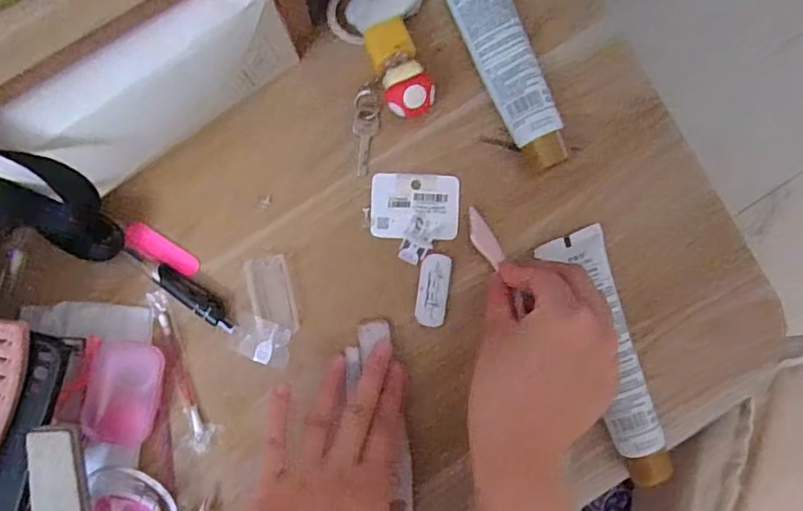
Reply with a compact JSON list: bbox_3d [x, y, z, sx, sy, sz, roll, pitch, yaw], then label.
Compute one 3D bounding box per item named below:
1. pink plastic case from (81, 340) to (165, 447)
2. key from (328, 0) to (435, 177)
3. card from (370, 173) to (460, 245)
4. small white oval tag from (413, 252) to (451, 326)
[{"bbox_3d":[-0.168,0.084,0.346,0.039,0.015,0.062,10,90,-3],"label":"pink plastic case"},{"bbox_3d":[-0.010,-0.115,0.348,0.054,0.024,0.115,-8,91,-3],"label":"key"},{"bbox_3d":[0.009,-0.030,0.362,0.055,0.004,0.043,2,88,-3],"label":"card"},{"bbox_3d":[0.020,0.022,0.360,0.019,0.004,0.045,6,90,-3],"label":"small white oval tag"}]

